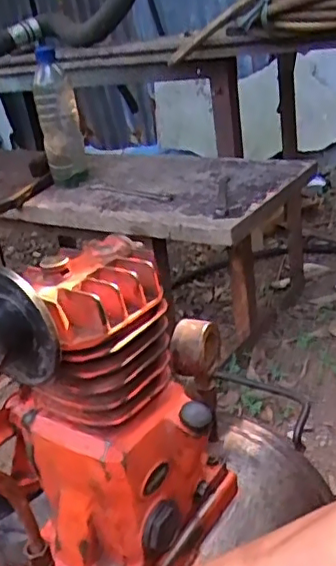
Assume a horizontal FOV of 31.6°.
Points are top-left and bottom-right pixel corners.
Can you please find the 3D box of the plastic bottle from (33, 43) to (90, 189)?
[{"bbox_3d":[-0.176,-0.260,0.968,0.074,0.212,0.055,-11,27,-6],"label":"plastic bottle"}]

